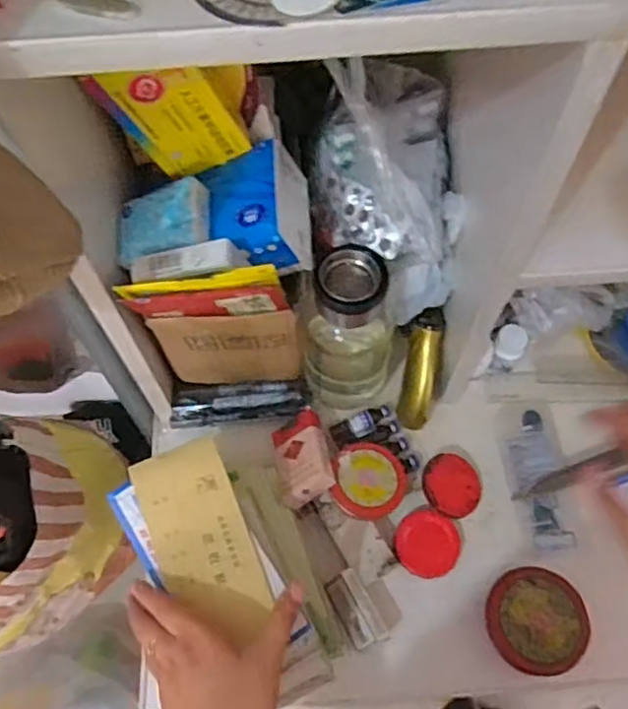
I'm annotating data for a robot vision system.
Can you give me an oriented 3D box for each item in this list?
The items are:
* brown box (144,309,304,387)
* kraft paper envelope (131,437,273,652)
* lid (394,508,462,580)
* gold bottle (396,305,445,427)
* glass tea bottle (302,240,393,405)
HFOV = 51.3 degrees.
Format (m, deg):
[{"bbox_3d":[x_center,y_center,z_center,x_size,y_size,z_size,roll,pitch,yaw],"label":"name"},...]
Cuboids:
[{"bbox_3d":[-0.075,-0.002,0.595,0.122,0.136,0.014,-6,64,-2],"label":"brown box"},{"bbox_3d":[-0.088,0.149,0.523,0.077,0.015,0.153,-26,72,-11],"label":"kraft paper envelope"},{"bbox_3d":[0.112,0.185,0.641,0.061,0.007,0.061,0,82,-3],"label":"lid"},{"bbox_3d":[0.107,0.015,0.667,0.040,0.028,0.125,8,102,5],"label":"gold bottle"},{"bbox_3d":[0.035,-0.014,0.632,0.075,0.192,0.081,40,71,19],"label":"glass tea bottle"}]

